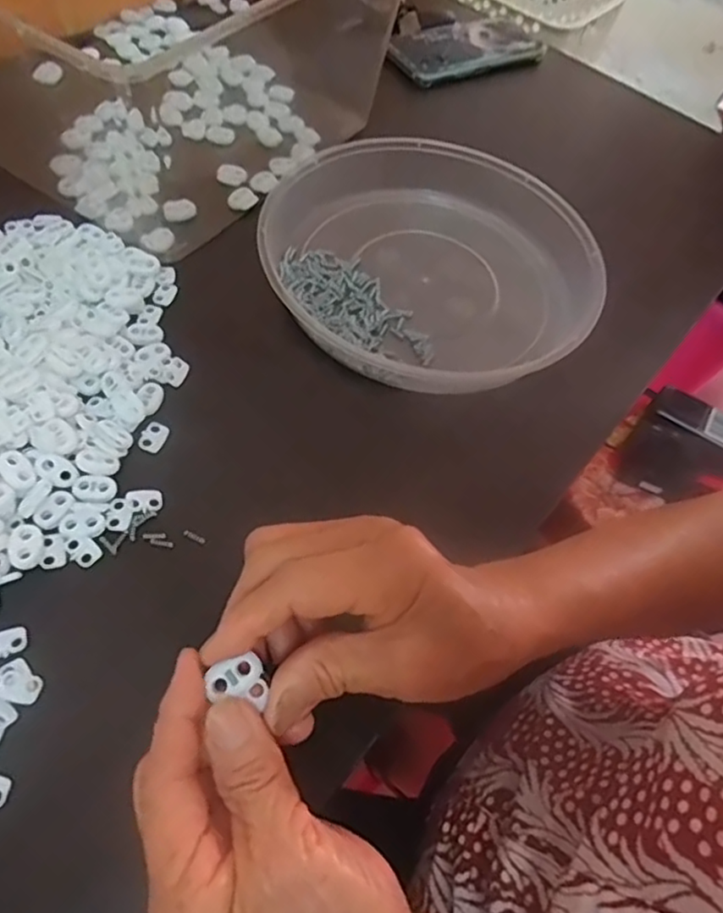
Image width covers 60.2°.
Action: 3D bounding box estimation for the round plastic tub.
[{"bbox_3d":[0.047,-0.137,0.435,0.226,0.039,0.226,4,58,-6],"label":"round plastic tub"}]

